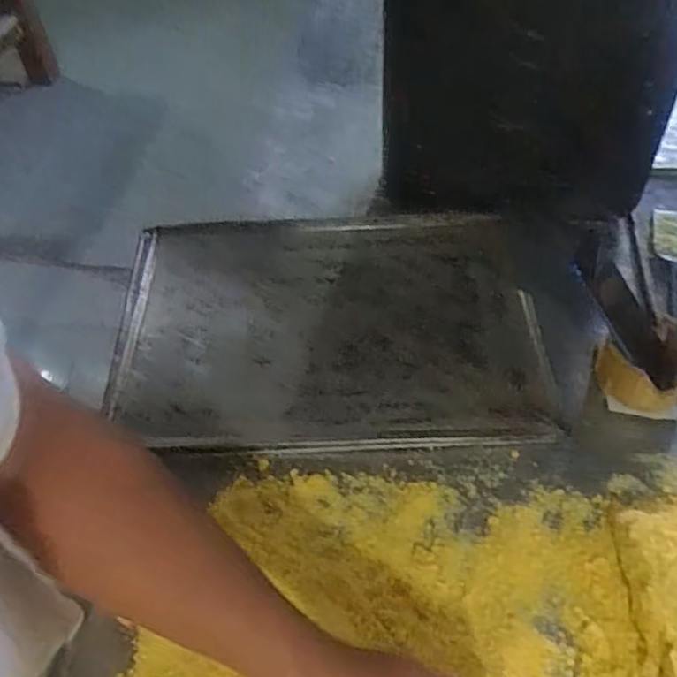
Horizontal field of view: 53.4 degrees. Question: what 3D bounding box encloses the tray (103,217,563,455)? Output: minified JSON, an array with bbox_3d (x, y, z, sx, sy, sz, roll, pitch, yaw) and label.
[{"bbox_3d":[-0.015,-0.021,0.758,0.453,0.016,0.333,-2,49,0],"label":"tray"}]

